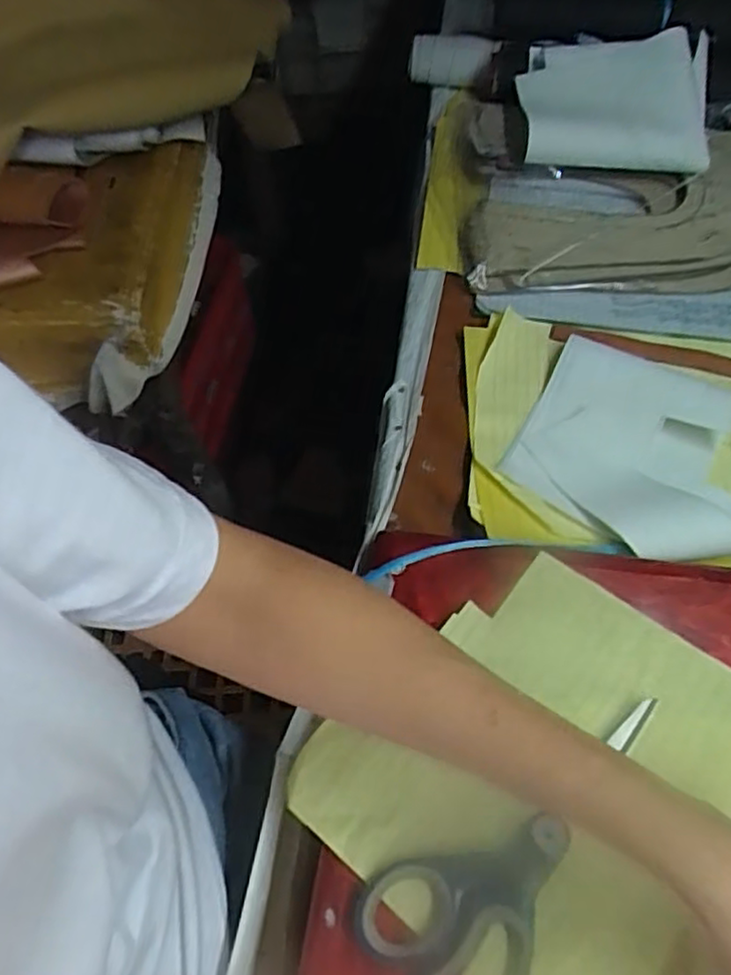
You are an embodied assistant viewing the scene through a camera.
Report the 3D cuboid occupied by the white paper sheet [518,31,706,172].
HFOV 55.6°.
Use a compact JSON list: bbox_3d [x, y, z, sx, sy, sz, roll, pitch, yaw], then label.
[{"bbox_3d":[0.260,-0.411,0.727,0.187,0.048,0.191,6,61,9],"label":"white paper sheet"}]

